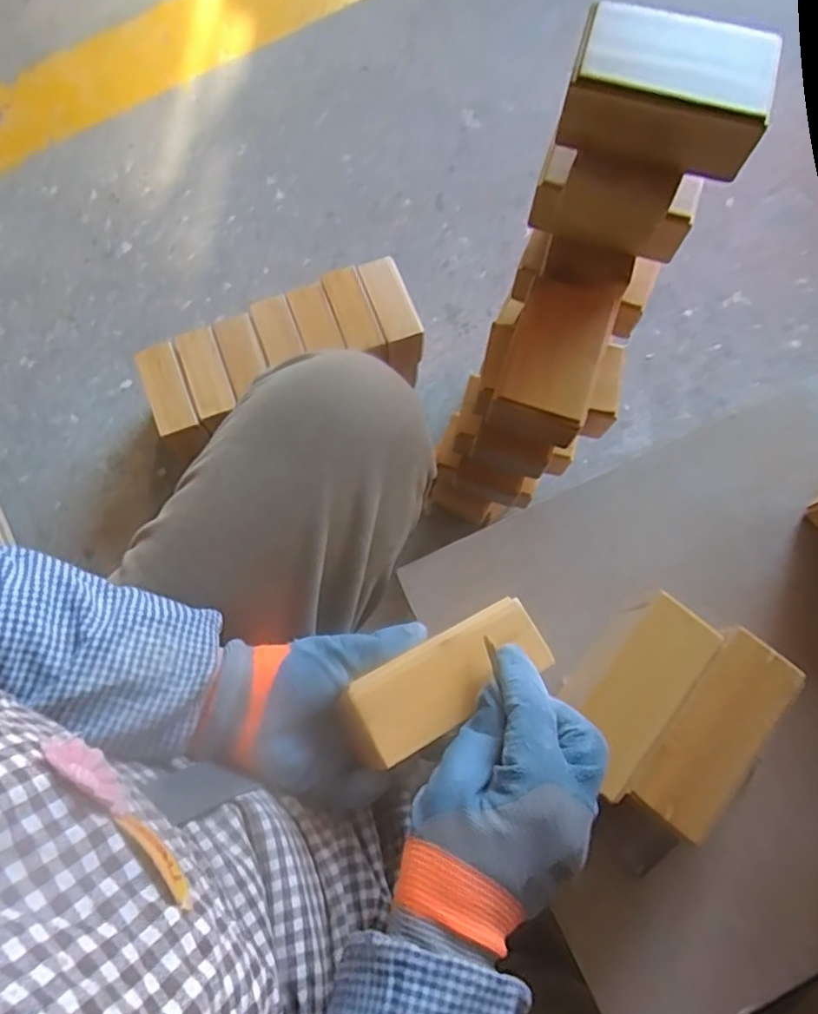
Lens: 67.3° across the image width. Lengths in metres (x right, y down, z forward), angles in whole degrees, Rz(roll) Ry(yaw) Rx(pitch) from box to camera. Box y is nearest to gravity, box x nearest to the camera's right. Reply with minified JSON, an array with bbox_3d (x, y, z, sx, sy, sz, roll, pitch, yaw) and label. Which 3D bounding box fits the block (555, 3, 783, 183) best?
[{"bbox_3d":[0.170,-0.275,0.407,0.128,0.053,0.070,13,76,4],"label":"block"}]

